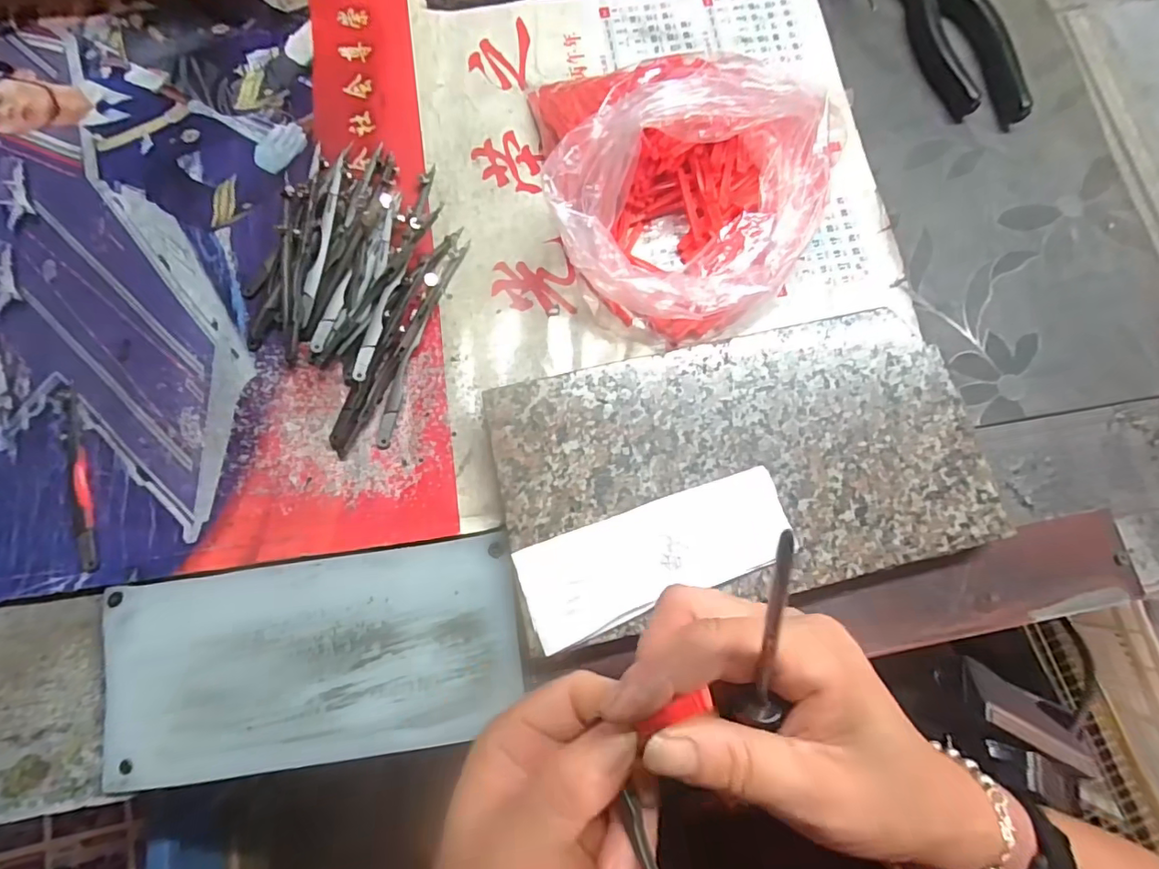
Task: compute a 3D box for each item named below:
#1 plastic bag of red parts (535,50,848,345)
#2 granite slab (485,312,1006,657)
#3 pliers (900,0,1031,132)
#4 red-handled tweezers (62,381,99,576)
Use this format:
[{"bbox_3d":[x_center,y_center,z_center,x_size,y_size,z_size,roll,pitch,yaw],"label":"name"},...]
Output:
[{"bbox_3d":[0.059,-0.139,0.290,0.174,0.064,0.157,4,77,0],"label":"plastic bag of red parts"},{"bbox_3d":[0.081,0.016,0.274,0.237,0.025,0.130,-13,78,-4],"label":"granite slab"},{"bbox_3d":[0.247,-0.276,0.346,0.050,0.016,0.163,-6,77,-3],"label":"pliers"},{"bbox_3d":[-0.266,0.022,0.278,0.011,0.004,0.102,-18,78,-5],"label":"red-handled tweezers"}]

